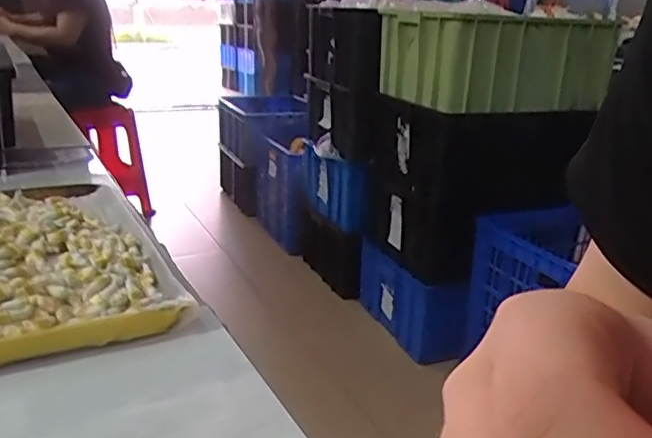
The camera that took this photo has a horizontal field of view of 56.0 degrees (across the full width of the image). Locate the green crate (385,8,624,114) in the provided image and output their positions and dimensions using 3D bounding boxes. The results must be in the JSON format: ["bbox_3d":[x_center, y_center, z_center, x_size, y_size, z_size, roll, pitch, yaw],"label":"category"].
[{"bbox_3d":[0.439,-0.436,1.674,0.477,0.234,0.393,-4,21,-21],"label":"green crate"}]

